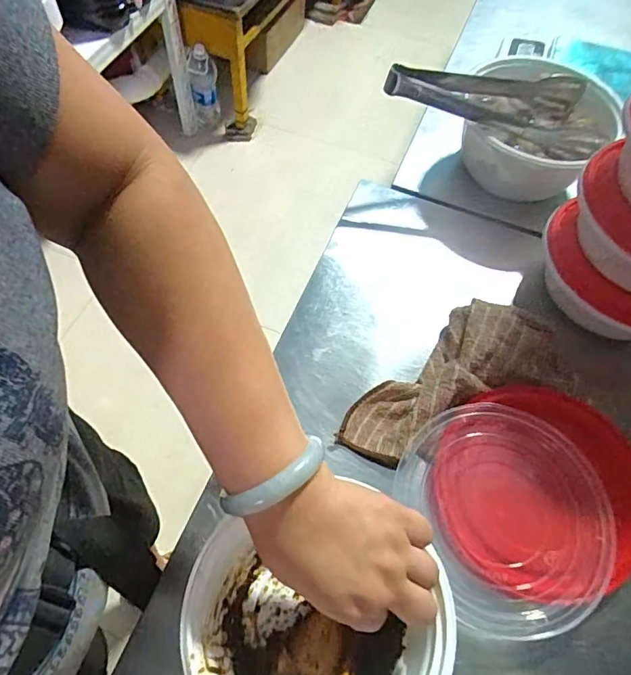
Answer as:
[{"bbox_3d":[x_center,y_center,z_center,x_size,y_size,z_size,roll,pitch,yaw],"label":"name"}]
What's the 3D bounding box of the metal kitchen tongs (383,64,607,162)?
[{"bbox_3d":[0.183,-0.248,0.507,0.215,0.056,0.087,12,60,3],"label":"metal kitchen tongs"}]

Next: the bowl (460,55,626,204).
[{"bbox_3d":[0.229,-0.224,0.547,0.145,0.097,0.145,33,64,15],"label":"bowl"}]

